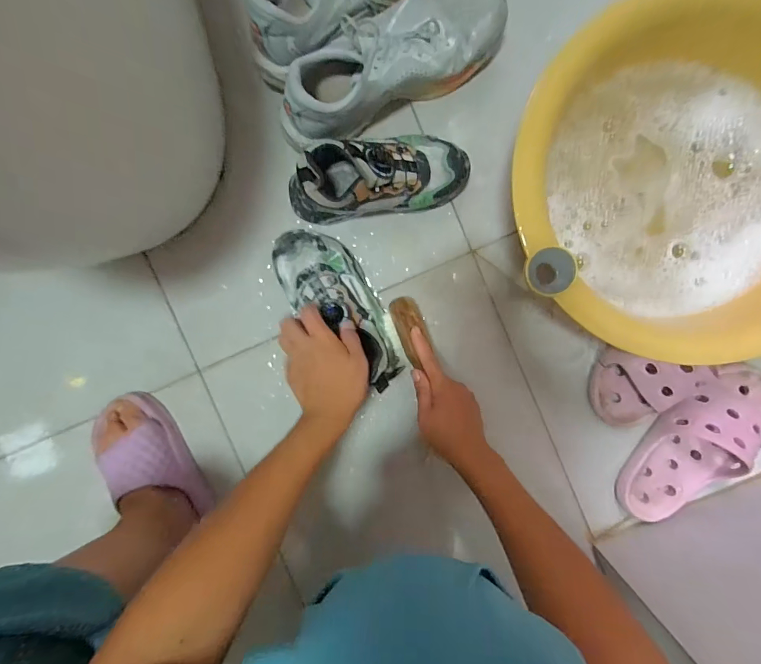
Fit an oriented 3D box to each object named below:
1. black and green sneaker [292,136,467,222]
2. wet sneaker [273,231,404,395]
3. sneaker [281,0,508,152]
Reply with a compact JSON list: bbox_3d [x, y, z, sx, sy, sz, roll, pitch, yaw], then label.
[{"bbox_3d":[-0.006,-0.190,0.490,0.224,0.109,0.087,-10,91,3],"label":"black and green sneaker"},{"bbox_3d":[-0.047,-0.032,0.504,0.089,0.075,0.216,-40,85,3],"label":"wet sneaker"},{"bbox_3d":[0.006,-0.320,0.477,0.281,0.112,0.102,-26,90,3],"label":"sneaker"}]

